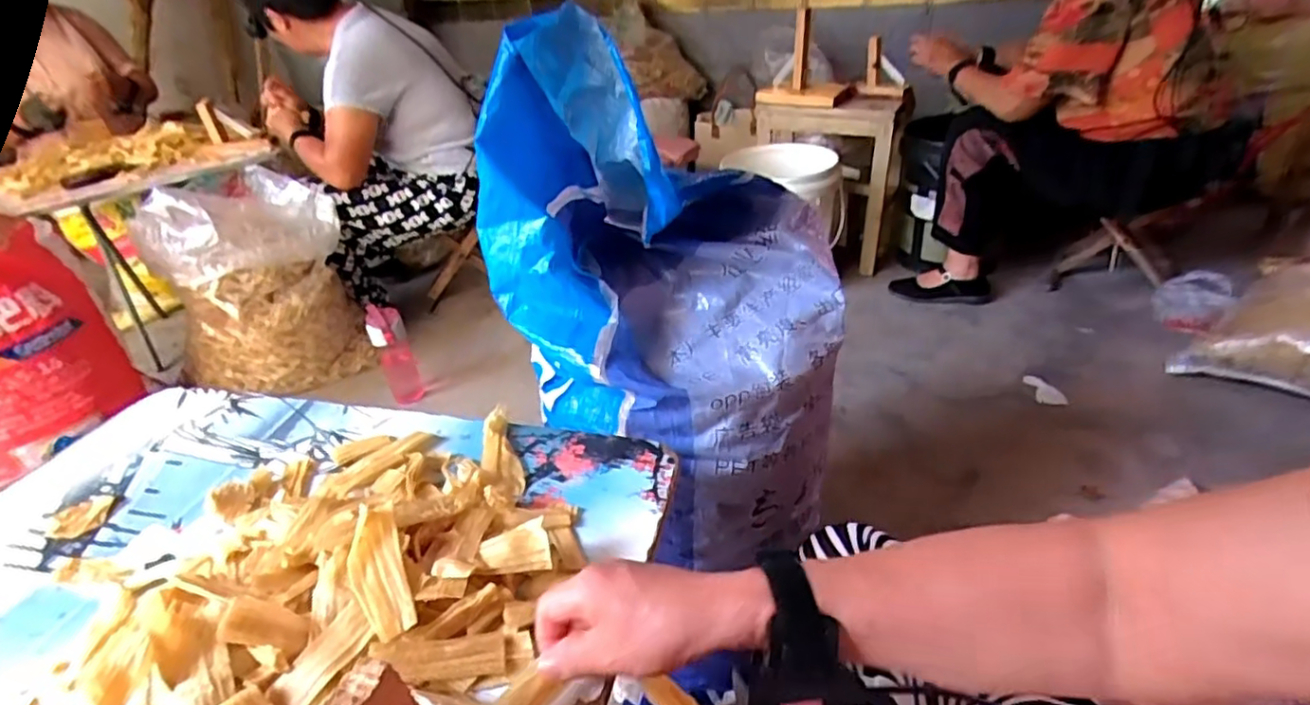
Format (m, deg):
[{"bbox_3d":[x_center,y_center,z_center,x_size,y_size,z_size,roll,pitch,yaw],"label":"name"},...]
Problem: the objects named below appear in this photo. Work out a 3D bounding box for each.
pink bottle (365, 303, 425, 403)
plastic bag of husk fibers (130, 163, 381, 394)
[{"bbox_3d":[-0.564,0.016,1.441,0.073,0.242,0.089,-20,36,-21],"label":"pink bottle"},{"bbox_3d":[-0.883,-0.142,1.465,0.318,0.443,0.330,13,37,25],"label":"plastic bag of husk fibers"}]

